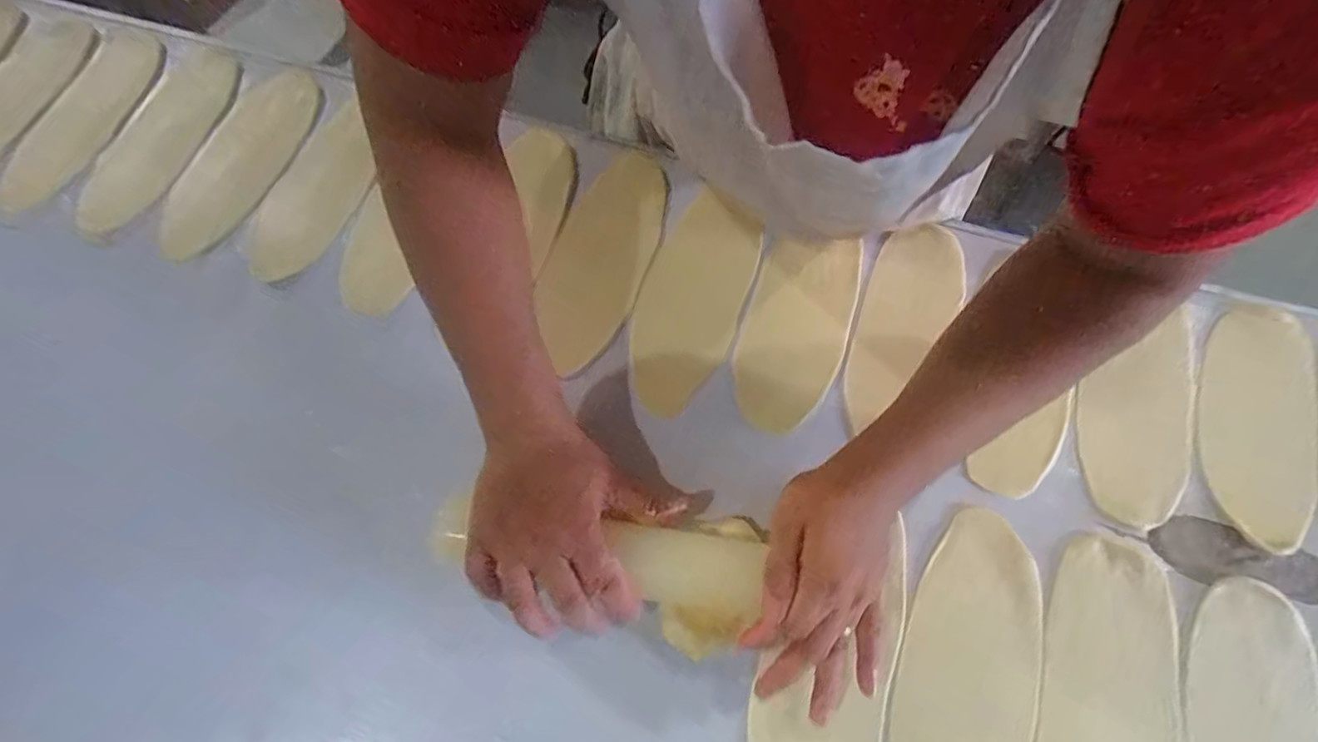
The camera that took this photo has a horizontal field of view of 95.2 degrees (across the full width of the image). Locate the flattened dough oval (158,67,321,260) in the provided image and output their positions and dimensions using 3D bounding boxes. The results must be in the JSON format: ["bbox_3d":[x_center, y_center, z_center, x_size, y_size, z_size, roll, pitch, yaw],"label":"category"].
[{"bbox_3d":[-0.405,-0.211,0.588,0.080,0.022,0.231,15,66,9],"label":"flattened dough oval"}]

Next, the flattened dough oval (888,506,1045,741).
[{"bbox_3d":[0.215,0.208,0.417,0.088,0.008,0.217,20,67,11],"label":"flattened dough oval"}]

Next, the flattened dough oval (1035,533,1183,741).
[{"bbox_3d":[0.305,0.230,0.406,0.090,0.010,0.227,16,67,9],"label":"flattened dough oval"}]

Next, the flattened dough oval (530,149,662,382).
[{"bbox_3d":[-0.053,-0.107,0.549,0.087,0.010,0.231,17,67,10],"label":"flattened dough oval"}]

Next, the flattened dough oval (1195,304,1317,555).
[{"bbox_3d":[0.484,0.038,0.485,0.090,0.009,0.207,25,68,13],"label":"flattened dough oval"}]

